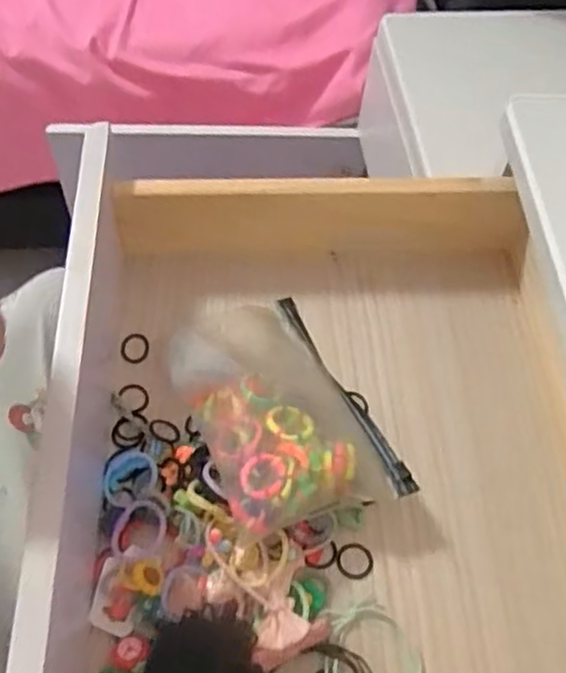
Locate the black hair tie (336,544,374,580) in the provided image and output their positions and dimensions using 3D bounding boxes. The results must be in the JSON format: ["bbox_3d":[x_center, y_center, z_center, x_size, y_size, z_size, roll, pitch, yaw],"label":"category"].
[{"bbox_3d":[0.041,0.128,0.394,0.021,0.004,0.019,11,56,8],"label":"black hair tie"}]

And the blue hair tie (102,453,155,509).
[{"bbox_3d":[-0.091,0.083,0.405,0.034,0.010,0.031,0,55,0],"label":"blue hair tie"}]

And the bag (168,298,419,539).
[{"bbox_3d":[-0.006,0.043,0.424,0.096,0.049,0.161,-21,58,-14],"label":"bag"}]

